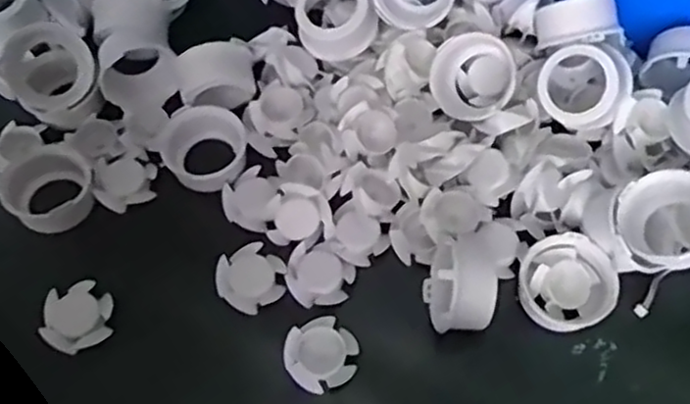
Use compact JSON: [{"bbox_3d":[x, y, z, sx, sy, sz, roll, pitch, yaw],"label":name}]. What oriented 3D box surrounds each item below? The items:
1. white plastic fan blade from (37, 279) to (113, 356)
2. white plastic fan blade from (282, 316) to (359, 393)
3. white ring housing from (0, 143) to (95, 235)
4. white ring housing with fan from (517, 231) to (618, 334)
[{"bbox_3d":[-0.157,0.068,0.409,0.038,0.011,0.038,-1,65,2],"label":"white plastic fan blade"},{"bbox_3d":[-0.014,0.088,0.401,0.041,0.013,0.039,-1,65,2],"label":"white plastic fan blade"},{"bbox_3d":[-0.187,-0.010,0.440,0.052,0.026,0.051,-1,65,2],"label":"white ring housing"},{"bbox_3d":[0.128,0.050,0.410,0.053,0.027,0.052,-1,65,2],"label":"white ring housing with fan"}]

